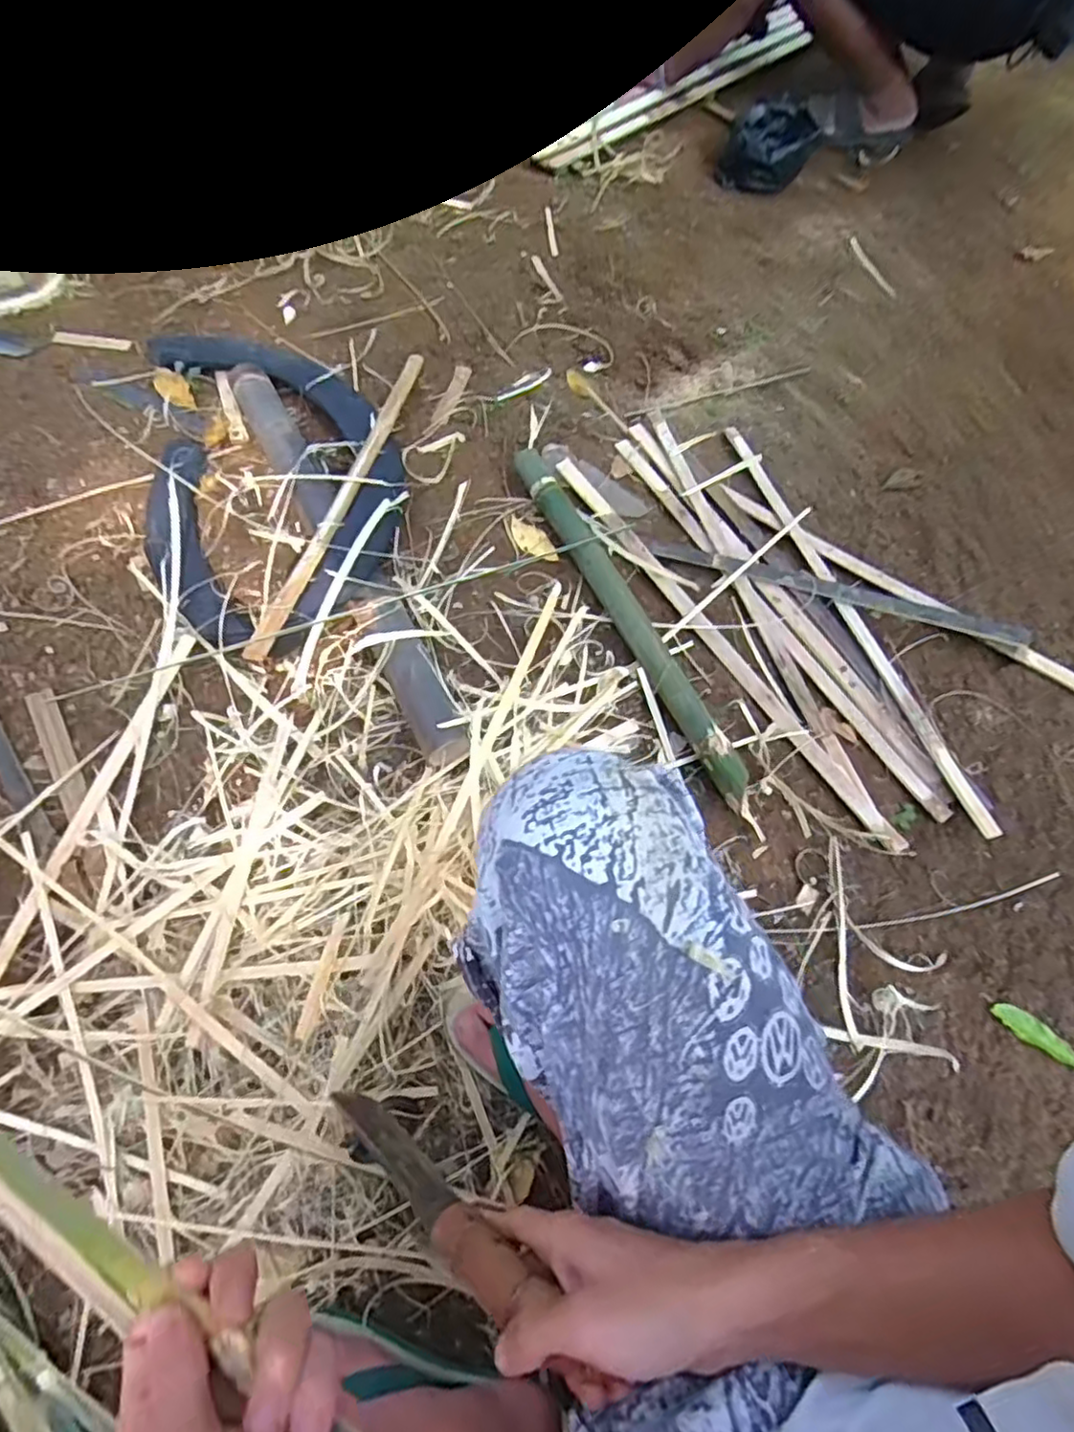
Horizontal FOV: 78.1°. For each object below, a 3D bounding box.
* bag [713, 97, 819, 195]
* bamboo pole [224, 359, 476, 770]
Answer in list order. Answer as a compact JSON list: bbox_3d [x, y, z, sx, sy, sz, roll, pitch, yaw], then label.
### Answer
[{"bbox_3d":[0.489,-1.213,1.399,0.176,0.097,0.239,16,64,6],"label":"bag"},{"bbox_3d":[-0.275,-0.248,0.903,0.066,0.064,0.746,-26,67,-14],"label":"bamboo pole"}]

